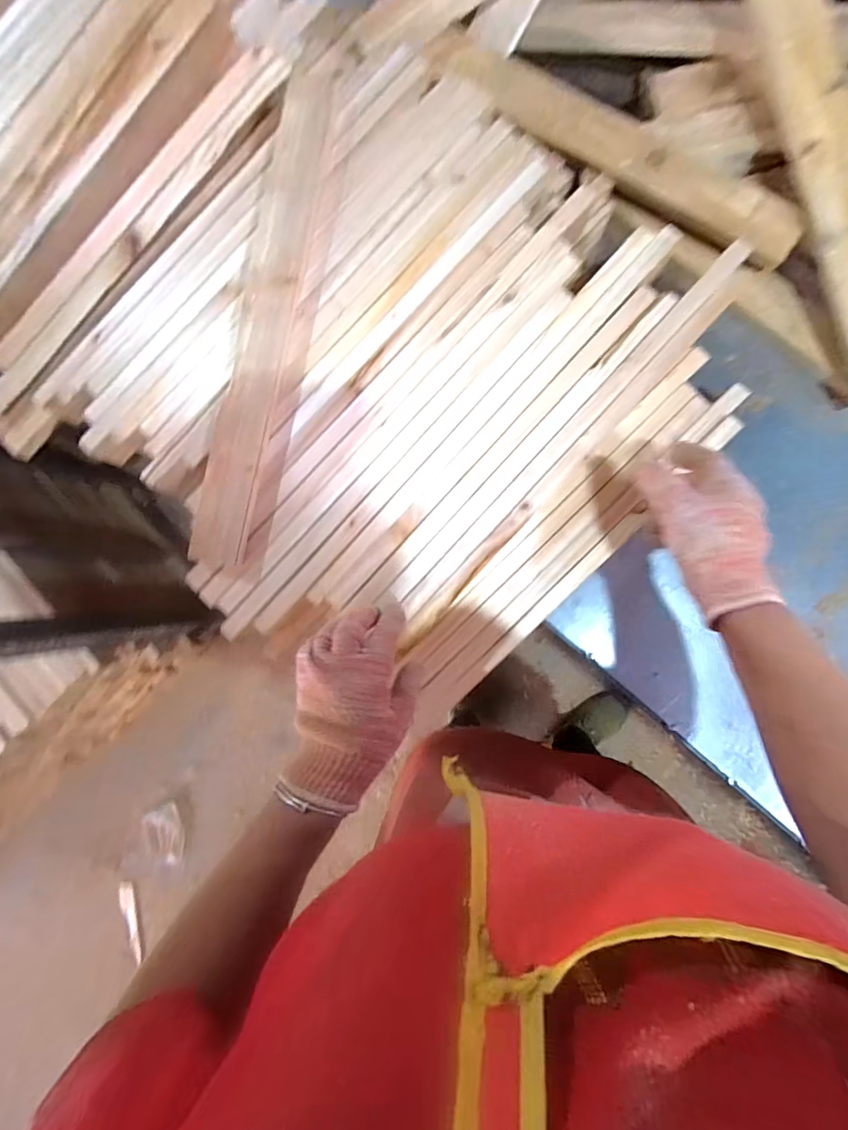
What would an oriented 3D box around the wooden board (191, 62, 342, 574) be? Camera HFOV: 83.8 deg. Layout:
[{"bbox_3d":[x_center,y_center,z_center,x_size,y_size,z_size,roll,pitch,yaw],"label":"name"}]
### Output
[{"bbox_3d":[-0.147,-0.252,0.473,0.071,0.013,0.508,11,88,-7],"label":"wooden board"}]

